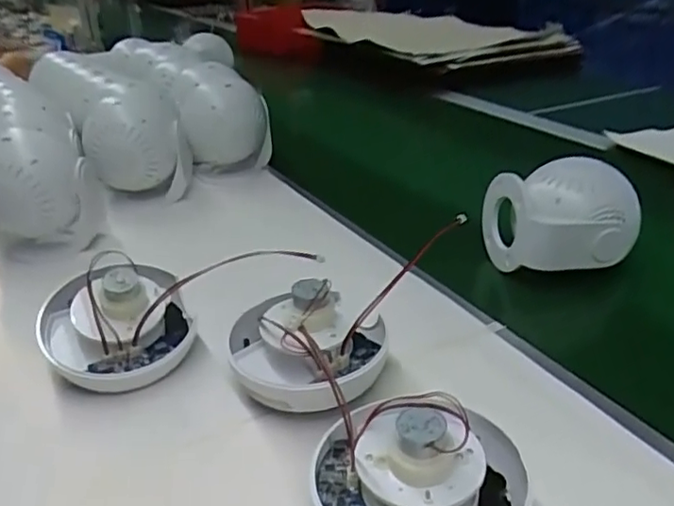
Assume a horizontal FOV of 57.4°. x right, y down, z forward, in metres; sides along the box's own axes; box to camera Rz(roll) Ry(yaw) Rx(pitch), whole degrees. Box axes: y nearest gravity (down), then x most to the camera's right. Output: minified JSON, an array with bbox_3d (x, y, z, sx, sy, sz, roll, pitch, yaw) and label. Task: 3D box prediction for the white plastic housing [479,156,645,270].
[{"bbox_3d":[0.195,-0.034,0.541,0.099,0.095,0.087,-8,29,-11],"label":"white plastic housing"}]

